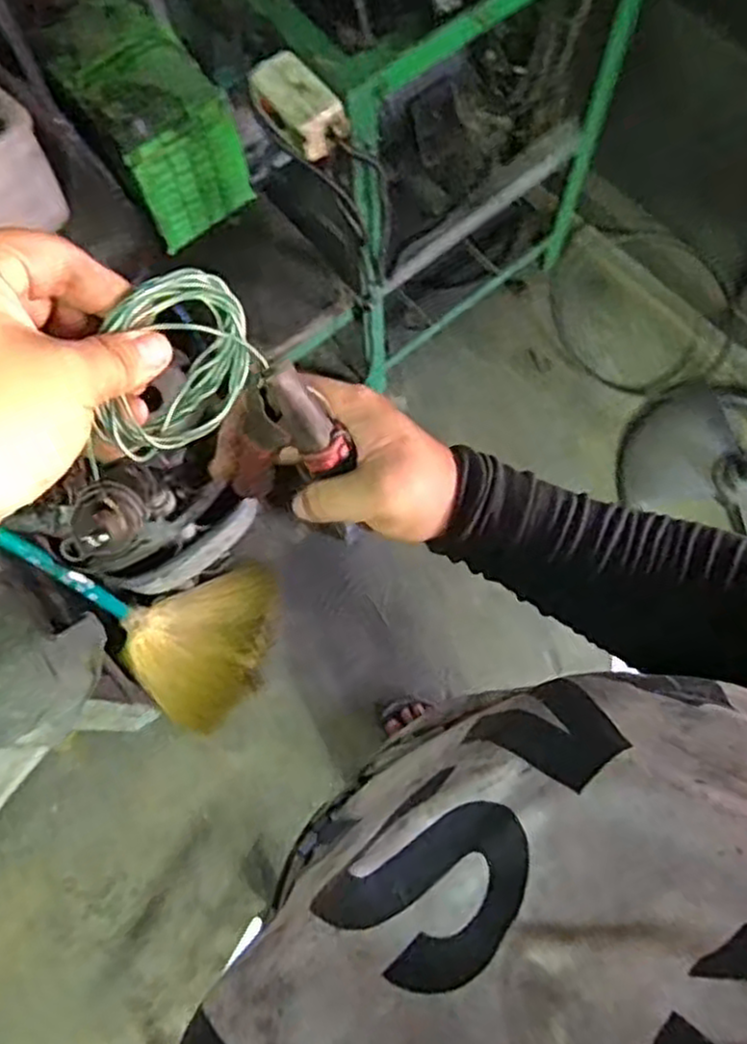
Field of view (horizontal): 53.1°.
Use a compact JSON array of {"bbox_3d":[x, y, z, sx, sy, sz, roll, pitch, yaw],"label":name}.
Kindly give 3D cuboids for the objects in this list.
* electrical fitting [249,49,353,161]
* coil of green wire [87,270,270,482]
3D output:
[{"bbox_3d":[-0.086,-0.472,0.848,0.065,0.065,0.112,-34,75,-9],"label":"electrical fitting"},{"bbox_3d":[-0.076,-0.059,0.279,0.065,0.056,0.014,-33,30,-18],"label":"coil of green wire"}]

